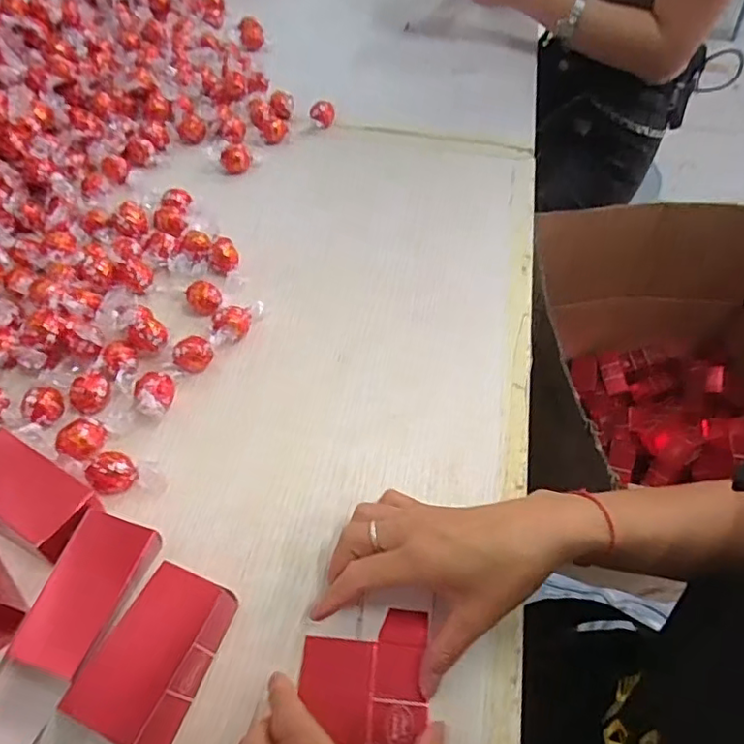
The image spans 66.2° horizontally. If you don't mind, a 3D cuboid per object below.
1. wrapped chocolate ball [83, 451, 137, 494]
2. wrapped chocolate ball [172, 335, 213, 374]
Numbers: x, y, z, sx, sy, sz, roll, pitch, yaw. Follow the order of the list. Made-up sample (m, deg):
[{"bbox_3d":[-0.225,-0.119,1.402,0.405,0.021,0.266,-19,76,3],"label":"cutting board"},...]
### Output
[{"bbox_3d":[-0.183,0.071,0.401,0.029,0.021,0.025,-37,62,-24],"label":"wrapped chocolate ball"},{"bbox_3d":[-0.147,-0.013,0.468,0.030,0.027,0.023,-18,56,-14],"label":"wrapped chocolate ball"}]

